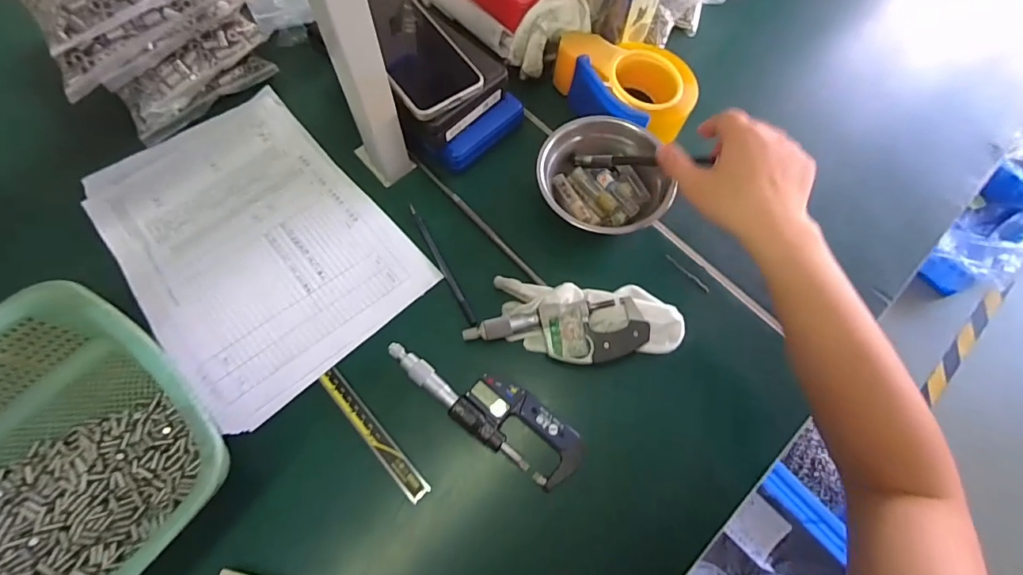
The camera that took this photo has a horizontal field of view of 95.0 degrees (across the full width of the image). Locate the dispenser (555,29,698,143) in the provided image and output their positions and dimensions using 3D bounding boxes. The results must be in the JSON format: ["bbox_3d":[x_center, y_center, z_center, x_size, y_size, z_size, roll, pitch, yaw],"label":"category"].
[{"bbox_3d":[0.118,-0.216,0.512,0.154,0.057,0.100,31,71,10],"label":"dispenser"}]

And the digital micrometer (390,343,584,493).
[{"bbox_3d":[-0.023,0.099,0.403,0.180,0.020,0.052,34,71,11],"label":"digital micrometer"}]

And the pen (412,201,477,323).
[{"bbox_3d":[-0.069,-0.025,0.459,0.007,0.005,0.143,-26,72,-12],"label":"pen"}]

